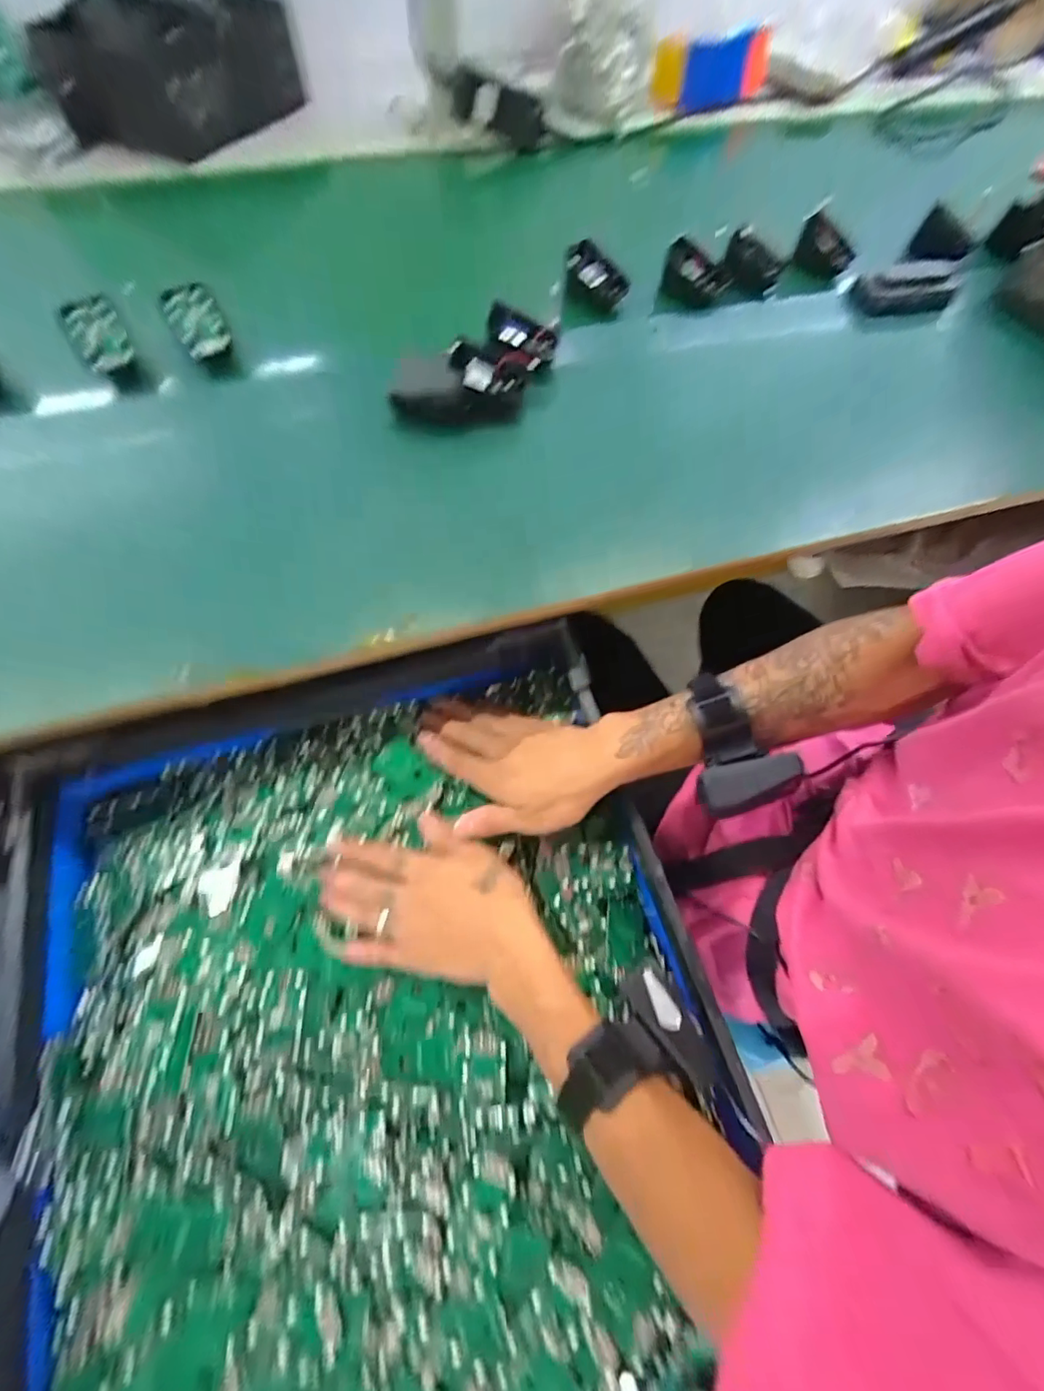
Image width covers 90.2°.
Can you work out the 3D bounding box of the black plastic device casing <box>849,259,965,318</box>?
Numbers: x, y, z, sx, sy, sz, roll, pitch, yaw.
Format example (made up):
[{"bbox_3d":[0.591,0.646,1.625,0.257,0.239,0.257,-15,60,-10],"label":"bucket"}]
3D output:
[{"bbox_3d":[0.413,-0.442,0.563,0.117,0.031,0.042,-4,66,-4],"label":"black plastic device casing"}]

